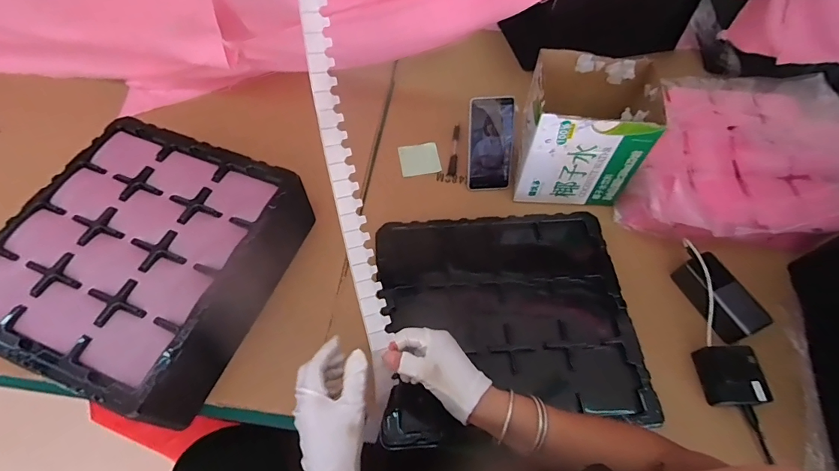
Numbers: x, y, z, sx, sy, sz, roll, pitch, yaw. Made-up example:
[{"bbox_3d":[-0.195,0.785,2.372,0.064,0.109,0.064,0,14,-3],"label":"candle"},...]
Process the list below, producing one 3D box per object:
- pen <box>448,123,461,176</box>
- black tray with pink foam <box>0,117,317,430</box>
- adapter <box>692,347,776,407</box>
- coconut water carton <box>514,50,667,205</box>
[{"bbox_3d":[0.071,-0.172,0.846,0.016,0.007,0.128,8,61,3],"label":"pen"},{"bbox_3d":[-0.395,0.033,0.637,0.376,0.106,0.376,19,62,9],"label":"black tray with pink foam"},{"bbox_3d":[0.445,0.200,0.606,0.070,0.039,0.078,-3,61,-3],"label":"adapter"},{"bbox_3d":[0.269,-0.176,0.723,0.191,0.196,0.159,6,61,2],"label":"coconut water carton"}]

